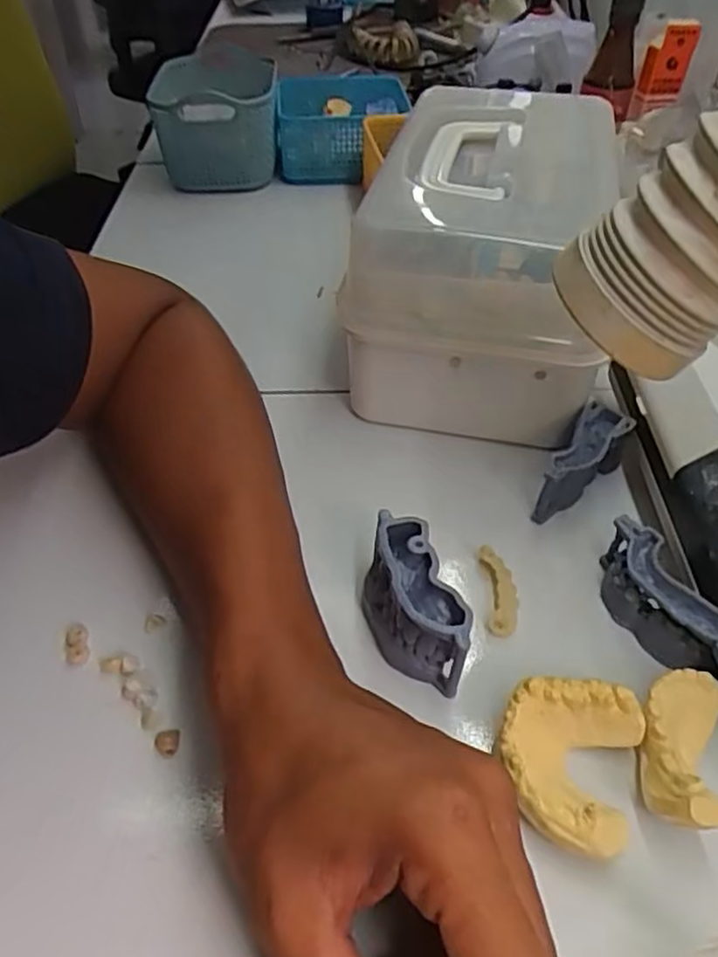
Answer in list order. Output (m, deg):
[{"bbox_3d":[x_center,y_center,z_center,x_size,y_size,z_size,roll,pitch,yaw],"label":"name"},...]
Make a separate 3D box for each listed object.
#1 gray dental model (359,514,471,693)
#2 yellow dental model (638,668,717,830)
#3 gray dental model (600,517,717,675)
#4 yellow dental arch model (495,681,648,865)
[{"bbox_3d":[0.023,0.057,0.314,0.032,0.037,0.073,-12,47,-13],"label":"gray dental model"},{"bbox_3d":[0.126,0.107,0.275,0.033,0.026,0.066,20,35,17],"label":"yellow dental model"},{"bbox_3d":[0.143,0.060,0.316,0.030,0.031,0.087,-26,51,-24],"label":"gray dental model"},{"bbox_3d":[0.081,0.110,0.273,0.052,0.025,0.063,18,48,16],"label":"yellow dental arch model"}]

